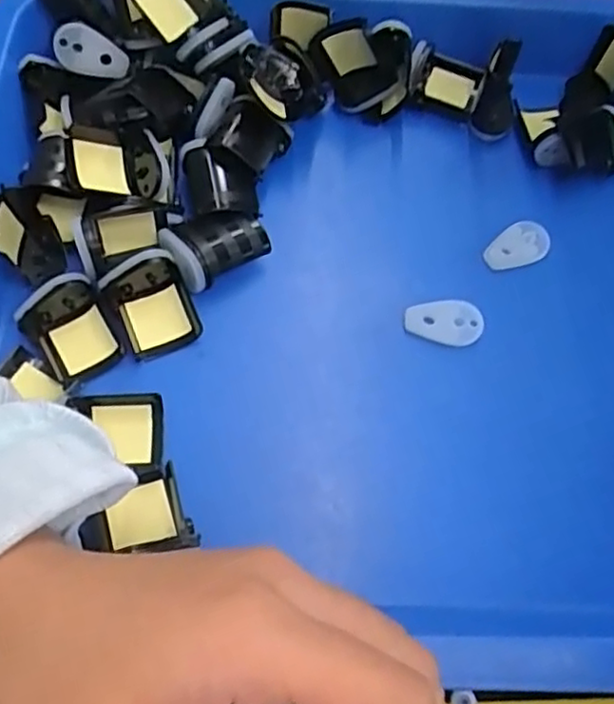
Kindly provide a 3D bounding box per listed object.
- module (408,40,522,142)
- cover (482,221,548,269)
[{"bbox_3d":[0.086,-0.147,0.356,0.059,0.039,0.037,19,66,5],"label":"module"},{"bbox_3d":[0.105,-0.053,0.332,0.035,0.005,0.021,-21,69,-12],"label":"cover"}]

